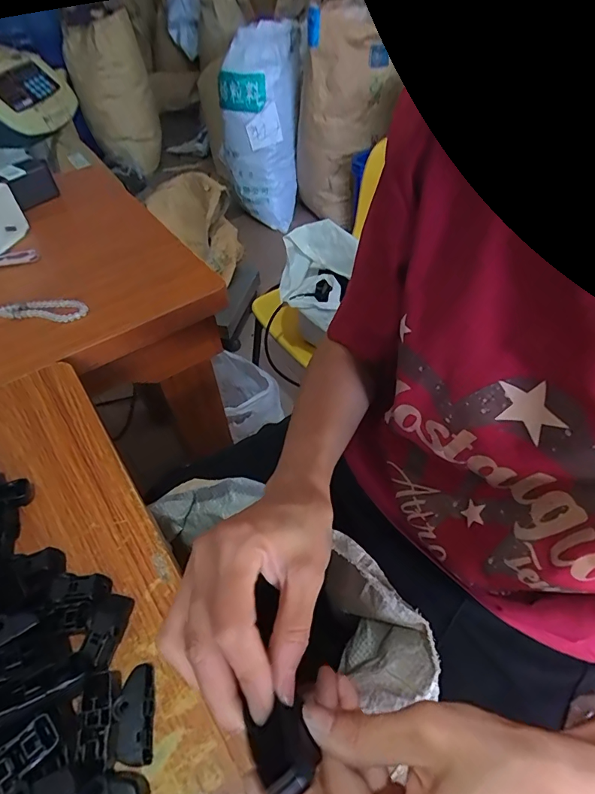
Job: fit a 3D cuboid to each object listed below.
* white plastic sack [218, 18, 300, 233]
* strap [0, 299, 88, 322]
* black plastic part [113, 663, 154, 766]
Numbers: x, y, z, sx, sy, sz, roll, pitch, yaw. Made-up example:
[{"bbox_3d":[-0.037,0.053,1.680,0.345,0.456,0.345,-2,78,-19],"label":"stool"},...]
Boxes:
[{"bbox_3d":[-0.136,-0.961,1.576,0.289,0.616,0.143,-5,49,-1],"label":"white plastic sack"},{"bbox_3d":[-0.317,-0.103,0.512,0.133,0.012,0.036,-2,49,2],"label":"strap"},{"bbox_3d":[-0.092,0.182,0.246,0.019,0.019,0.045,-9,49,-4],"label":"black plastic part"}]

